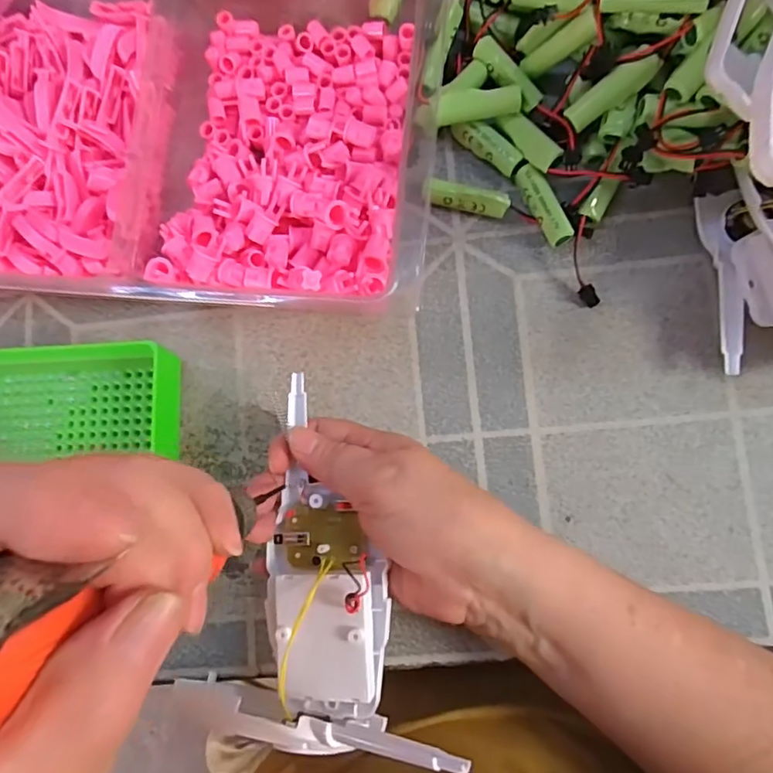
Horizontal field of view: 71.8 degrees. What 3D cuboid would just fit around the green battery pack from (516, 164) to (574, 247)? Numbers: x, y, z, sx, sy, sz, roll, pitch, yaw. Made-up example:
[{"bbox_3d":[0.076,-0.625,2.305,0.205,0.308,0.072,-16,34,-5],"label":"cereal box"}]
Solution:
[{"bbox_3d":[0.092,-0.105,0.310,0.014,0.017,0.050,-23,81,2],"label":"green battery pack"}]

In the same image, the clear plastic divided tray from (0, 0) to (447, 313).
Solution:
[{"bbox_3d":[-0.129,-0.170,0.324,0.310,0.050,0.240,5,83,6],"label":"clear plastic divided tray"}]

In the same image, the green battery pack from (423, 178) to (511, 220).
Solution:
[{"bbox_3d":[0.047,-0.110,0.317,0.050,0.017,0.011,15,84,7],"label":"green battery pack"}]

